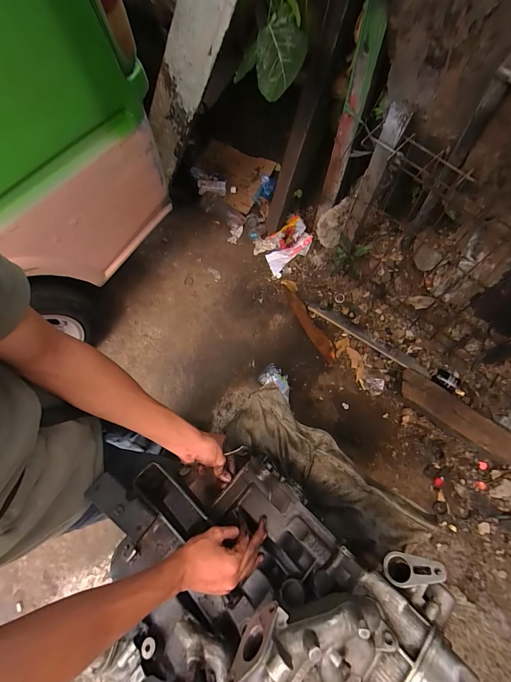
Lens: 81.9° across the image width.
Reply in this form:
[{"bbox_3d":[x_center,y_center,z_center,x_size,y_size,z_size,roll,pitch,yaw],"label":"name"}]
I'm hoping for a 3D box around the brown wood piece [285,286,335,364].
[{"bbox_3d":[0.239,-0.074,1.334,0.067,0.020,0.386,-33,77,0],"label":"brown wood piece"}]

